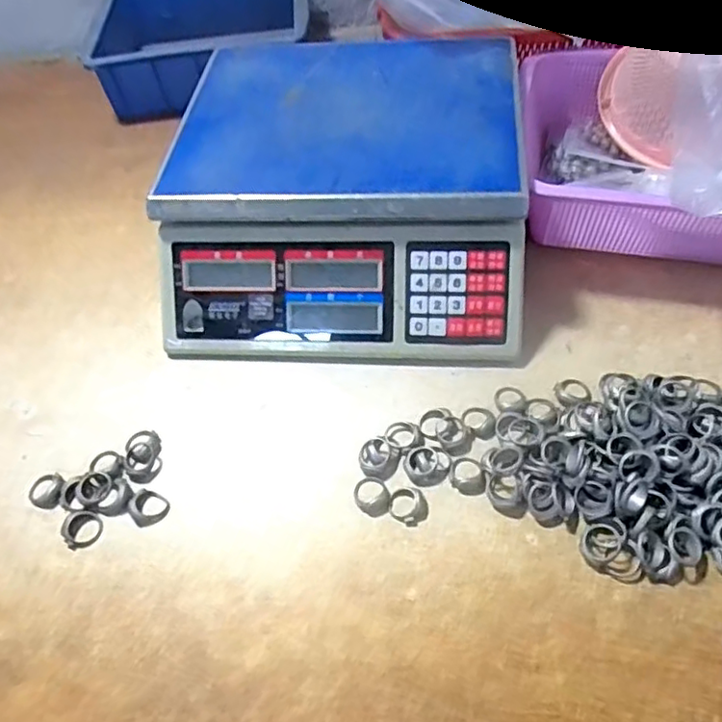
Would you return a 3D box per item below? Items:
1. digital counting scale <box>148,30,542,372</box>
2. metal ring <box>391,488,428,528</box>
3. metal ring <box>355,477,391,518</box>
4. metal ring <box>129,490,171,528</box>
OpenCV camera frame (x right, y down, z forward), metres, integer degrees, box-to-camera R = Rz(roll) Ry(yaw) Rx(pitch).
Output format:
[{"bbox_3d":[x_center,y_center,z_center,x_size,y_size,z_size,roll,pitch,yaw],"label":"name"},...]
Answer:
[{"bbox_3d":[-0.009,-0.145,0.523,0.273,0.099,0.278,2,56,6],"label":"digital counting scale"},{"bbox_3d":[0.032,0.095,0.409,0.026,0.007,0.022,29,63,22],"label":"metal ring"},{"bbox_3d":[0.008,0.090,0.416,0.022,0.004,0.028,-20,57,-9],"label":"metal ring"},{"bbox_3d":[-0.145,0.098,0.425,0.025,0.008,0.025,-2,56,3],"label":"metal ring"}]

